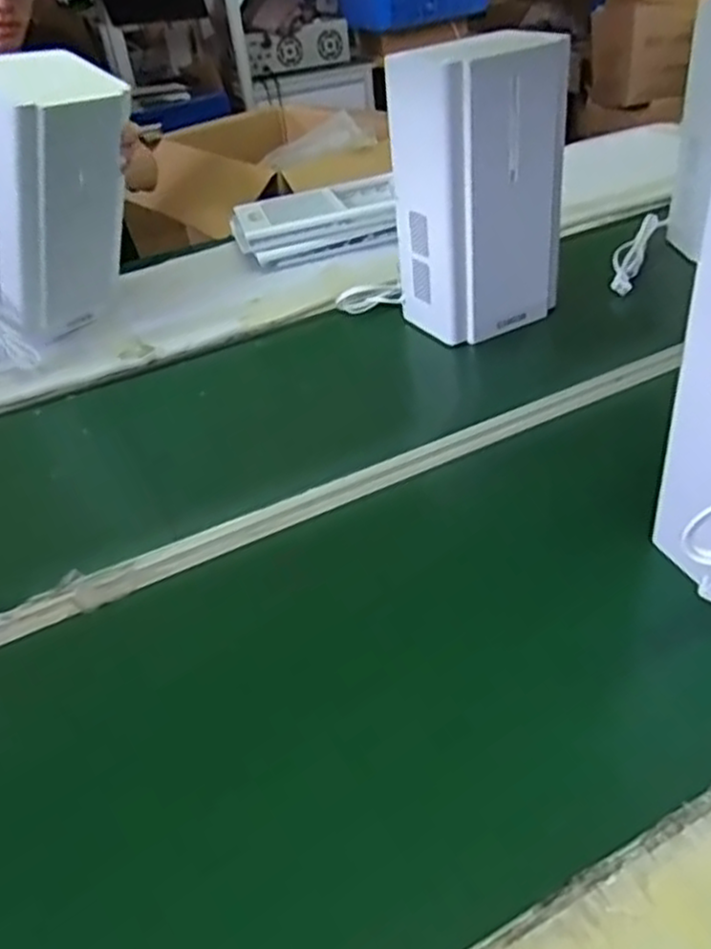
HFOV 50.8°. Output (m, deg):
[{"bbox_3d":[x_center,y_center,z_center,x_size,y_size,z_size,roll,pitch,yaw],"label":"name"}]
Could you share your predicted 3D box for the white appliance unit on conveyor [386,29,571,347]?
[{"bbox_3d":[0.166,-0.384,0.990,0.179,0.337,0.147,-26,40,-24],"label":"white appliance unit on conveyor"}]

